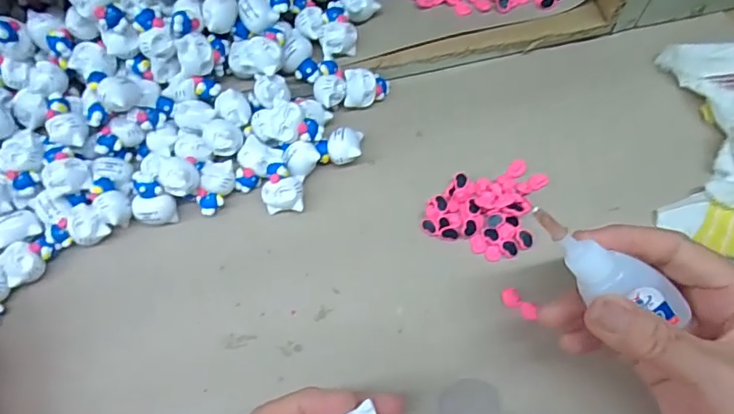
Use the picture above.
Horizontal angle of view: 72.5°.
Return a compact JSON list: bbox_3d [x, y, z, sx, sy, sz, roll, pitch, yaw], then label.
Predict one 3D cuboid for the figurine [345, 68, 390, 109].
[{"bbox_3d":[0.000,-0.082,0.345,0.031,0.019,0.022,-7,66,0],"label":"figurine"}]

